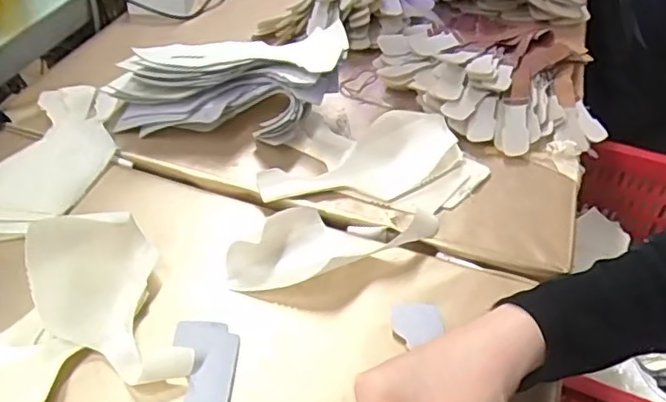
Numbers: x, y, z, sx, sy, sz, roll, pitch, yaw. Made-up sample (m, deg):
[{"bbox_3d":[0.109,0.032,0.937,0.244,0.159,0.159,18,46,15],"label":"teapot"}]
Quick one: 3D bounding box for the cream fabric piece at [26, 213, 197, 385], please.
[{"bbox_3d":[-0.148,0.061,0.392,0.081,0.049,0.124,-16,48,-20],"label":"cream fabric piece"}]

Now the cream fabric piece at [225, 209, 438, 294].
[{"bbox_3d":[-0.002,0.027,0.469,0.162,0.022,0.068,-20,49,-24],"label":"cream fabric piece"}]

